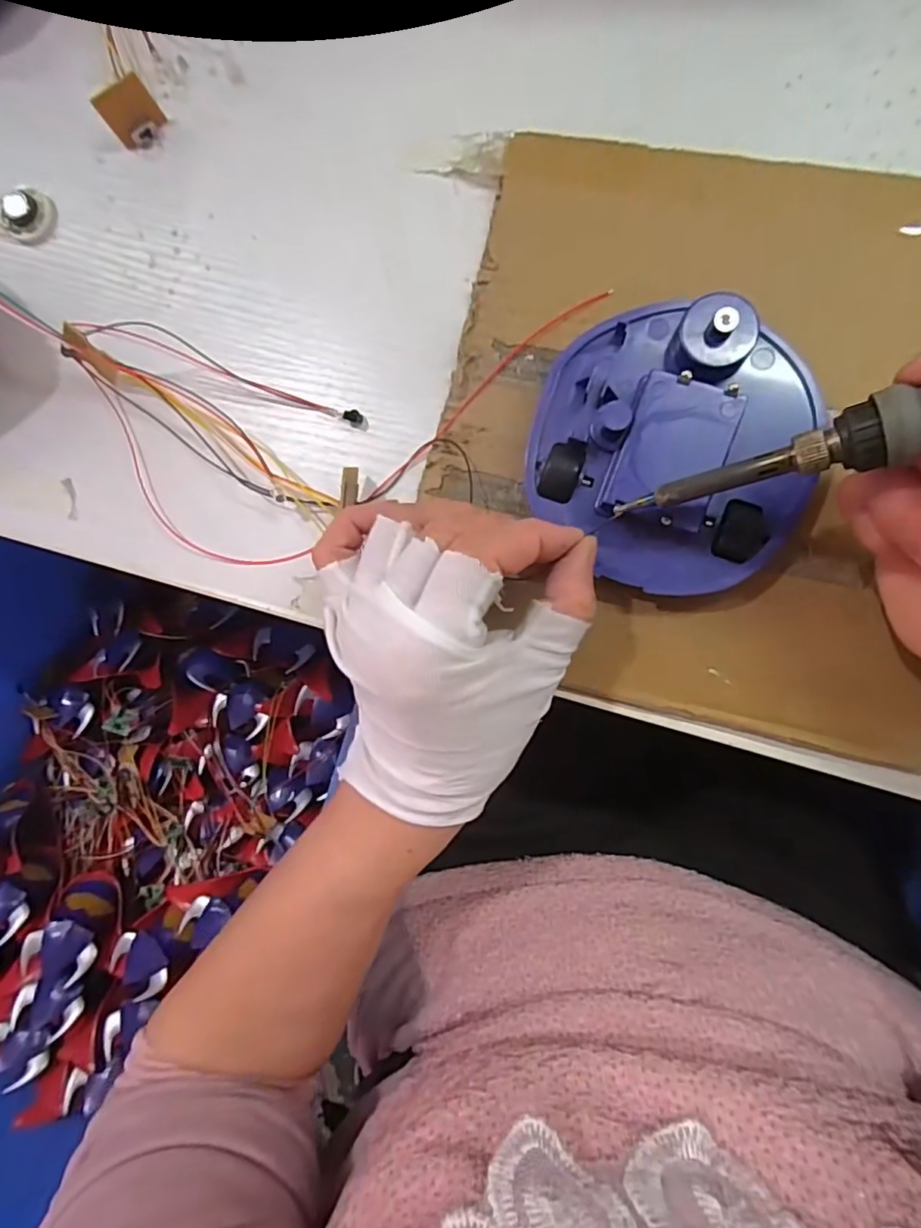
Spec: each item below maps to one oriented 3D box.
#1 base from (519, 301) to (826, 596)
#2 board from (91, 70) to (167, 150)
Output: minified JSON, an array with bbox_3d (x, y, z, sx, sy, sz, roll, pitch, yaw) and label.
[{"bbox_3d":[0.080,-0.062,0.227,0.104,0.033,0.102,0,89,8],"label":"base"},{"bbox_3d":[-0.154,-0.234,0.275,0.024,0.024,0.004,-25,53,9],"label":"board"}]

